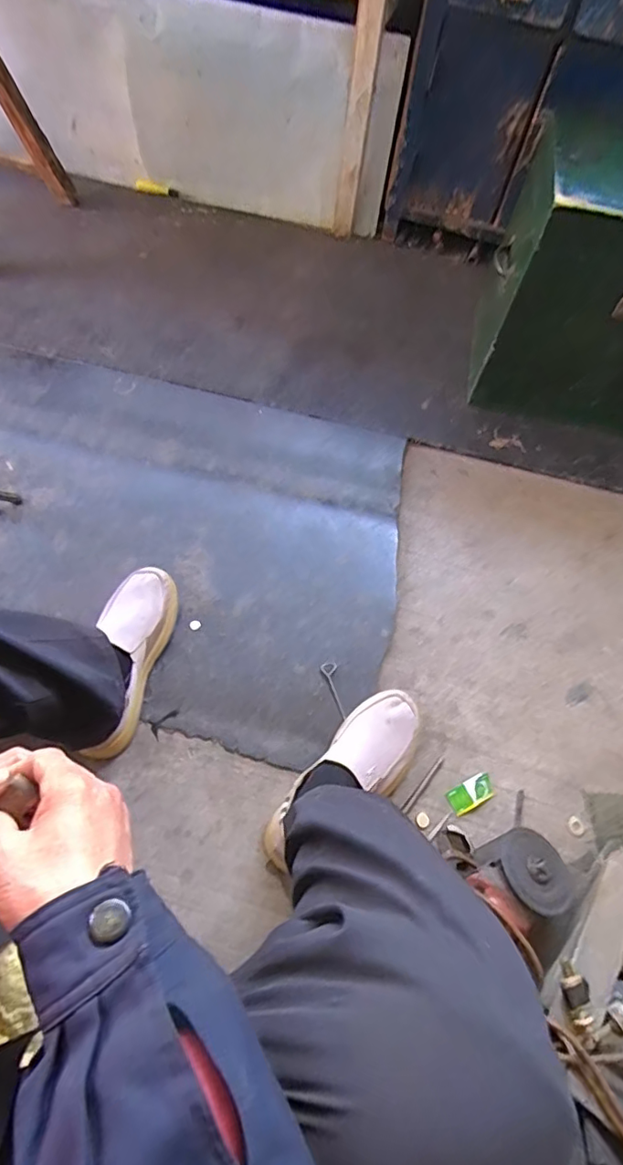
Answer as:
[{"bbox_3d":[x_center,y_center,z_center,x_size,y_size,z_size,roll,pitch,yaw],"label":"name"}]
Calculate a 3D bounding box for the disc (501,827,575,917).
[{"bbox_3d":[0.267,0.340,0.644,0.085,0.015,0.086,12,48,-13],"label":"disc"}]

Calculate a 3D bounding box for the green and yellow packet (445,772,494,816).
[{"bbox_3d":[0.215,0.285,0.739,0.066,0.018,0.034,-24,67,-12],"label":"green and yellow packet"}]

